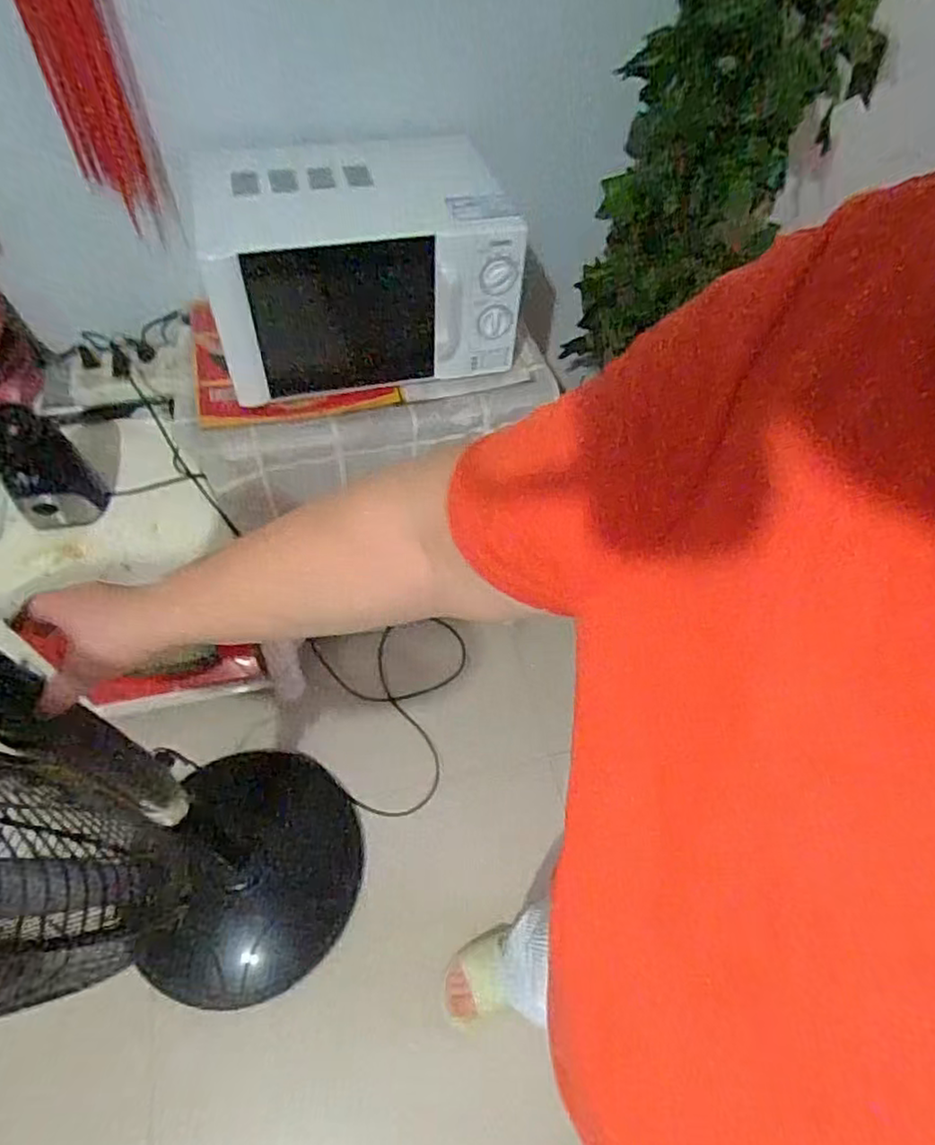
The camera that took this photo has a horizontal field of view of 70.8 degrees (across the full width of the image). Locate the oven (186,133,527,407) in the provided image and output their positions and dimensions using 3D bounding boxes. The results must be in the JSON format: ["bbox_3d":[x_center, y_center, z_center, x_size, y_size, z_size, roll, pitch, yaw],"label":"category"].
[{"bbox_3d":[-0.171,-0.466,1.039,0.456,0.258,0.271,-11,59,-12],"label":"oven"}]

